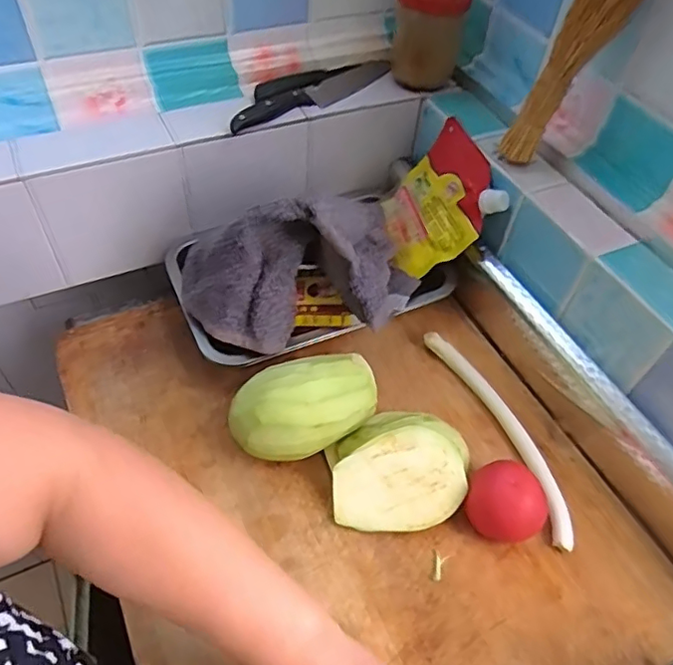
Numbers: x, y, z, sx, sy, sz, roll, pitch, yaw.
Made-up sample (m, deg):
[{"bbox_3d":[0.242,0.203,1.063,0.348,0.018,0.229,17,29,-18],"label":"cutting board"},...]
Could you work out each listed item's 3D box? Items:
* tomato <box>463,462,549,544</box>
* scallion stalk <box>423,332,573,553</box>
[{"bbox_3d":[0.147,0.149,0.508,0.065,0.054,0.059,14,52,6],"label":"tomato"},{"bbox_3d":[0.165,0.093,0.575,0.042,0.021,0.244,-17,55,-18],"label":"scallion stalk"}]

